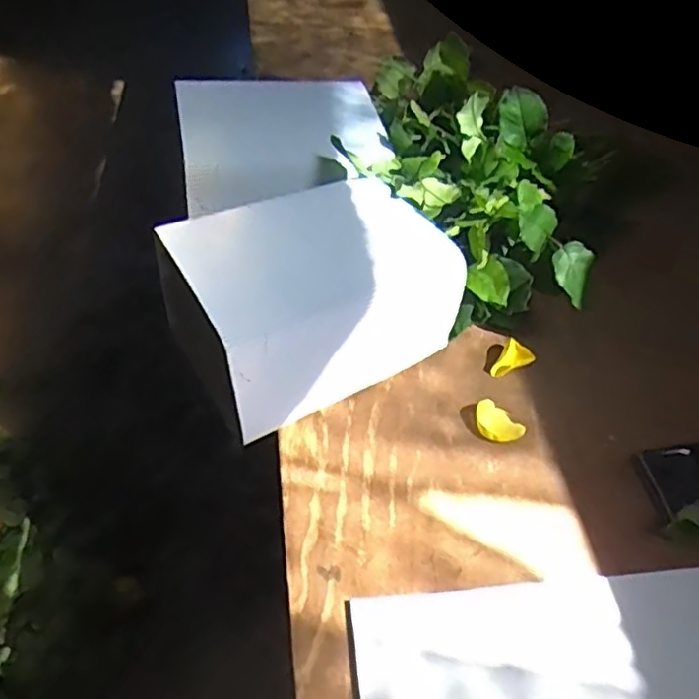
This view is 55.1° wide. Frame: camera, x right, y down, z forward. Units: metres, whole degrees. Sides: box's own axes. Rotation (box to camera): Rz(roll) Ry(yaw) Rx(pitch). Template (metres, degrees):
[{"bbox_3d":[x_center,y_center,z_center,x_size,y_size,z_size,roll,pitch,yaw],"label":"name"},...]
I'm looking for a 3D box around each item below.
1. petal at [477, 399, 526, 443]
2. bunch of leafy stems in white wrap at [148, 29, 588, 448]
[{"bbox_3d":[0.129,0.064,0.576,0.043,0.013,0.032,24,54,21],"label":"petal"},{"bbox_3d":[0.036,-0.129,0.661,0.429,0.136,0.330,-17,51,-12],"label":"bunch of leafy stems in white wrap"}]

